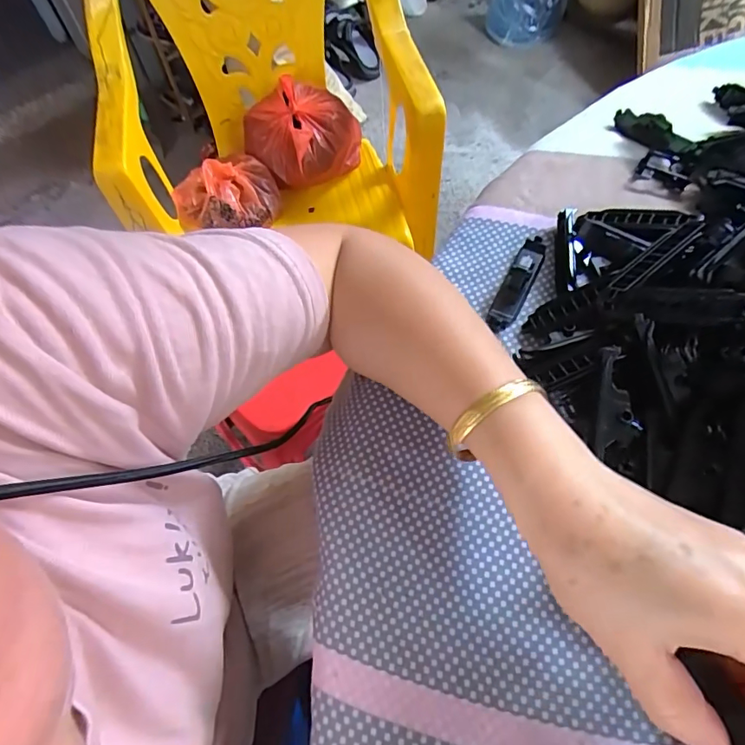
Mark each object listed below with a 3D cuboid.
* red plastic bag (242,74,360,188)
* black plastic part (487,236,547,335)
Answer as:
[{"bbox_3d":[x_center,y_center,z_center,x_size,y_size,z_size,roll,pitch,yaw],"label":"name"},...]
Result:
[{"bbox_3d":[-0.140,-0.467,0.961,0.192,0.136,0.170,-37,64,-16],"label":"red plastic bag"},{"bbox_3d":[0.101,-0.063,0.339,0.019,0.020,0.080,24,66,15],"label":"black plastic part"}]

